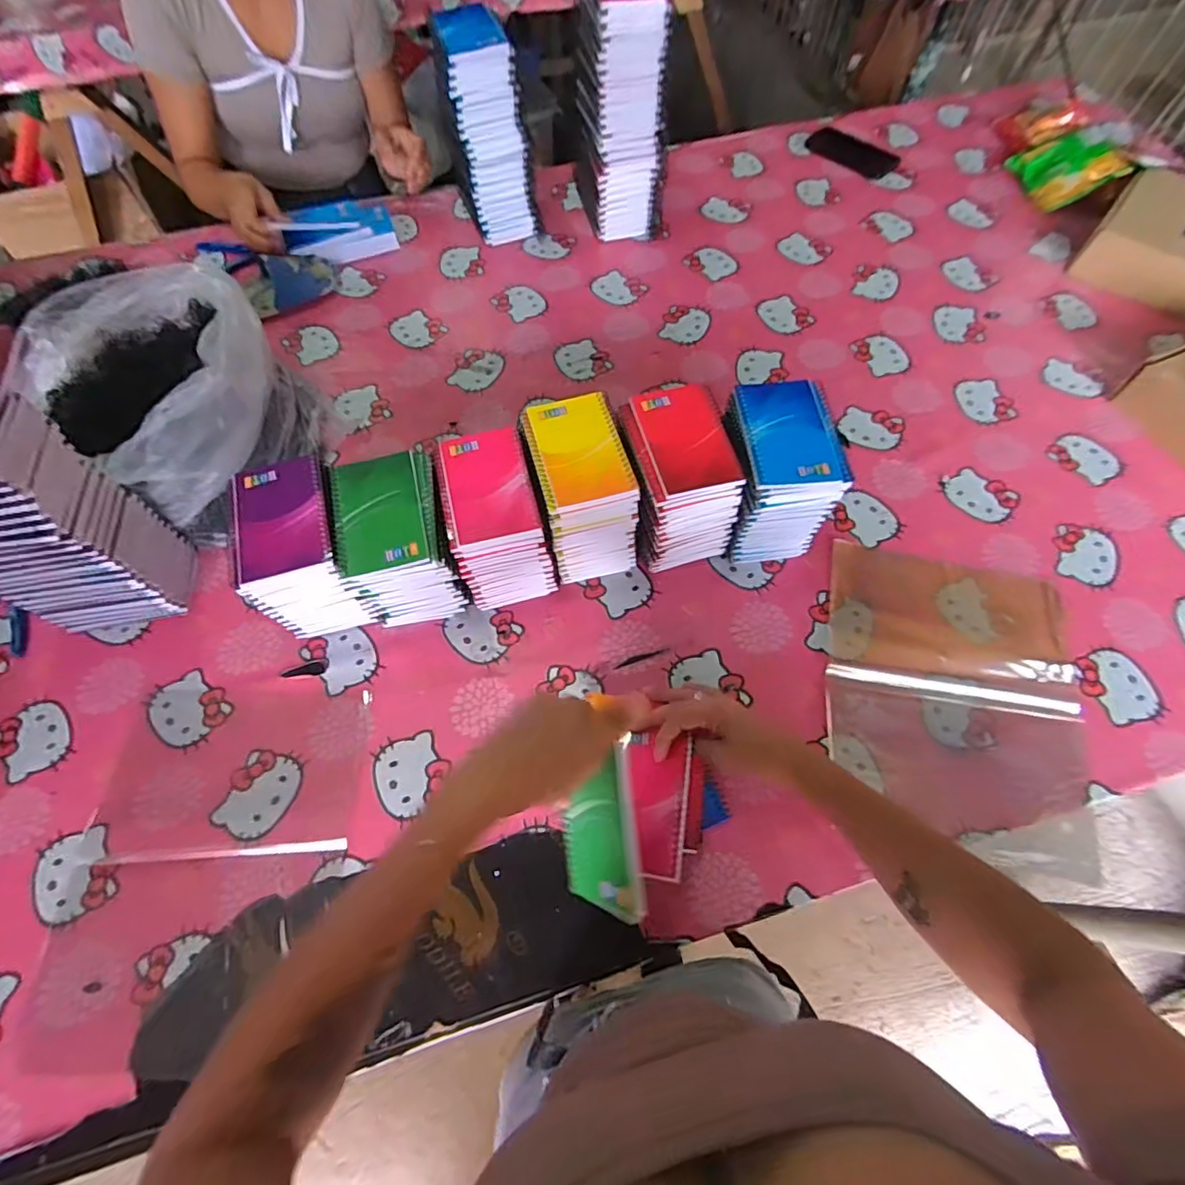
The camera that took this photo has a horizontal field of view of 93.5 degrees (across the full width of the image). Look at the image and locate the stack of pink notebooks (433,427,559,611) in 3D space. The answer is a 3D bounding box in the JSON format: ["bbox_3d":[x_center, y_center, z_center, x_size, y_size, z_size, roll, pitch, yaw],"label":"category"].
[{"bbox_3d":[-0.104,-0.075,0.608,0.088,0.136,0.133,-14,64,-6],"label":"stack of pink notebooks"}]

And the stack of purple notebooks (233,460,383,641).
[{"bbox_3d":[-0.295,-0.039,0.588,0.095,0.148,0.129,-13,64,-5],"label":"stack of purple notebooks"}]

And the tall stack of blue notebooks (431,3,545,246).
[{"bbox_3d":[-0.158,-0.688,0.847,0.114,0.250,0.115,-14,64,-6],"label":"tall stack of blue notebooks"}]

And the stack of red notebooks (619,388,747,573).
[{"bbox_3d":[0.088,-0.118,0.619,0.102,0.152,0.133,-15,64,-6],"label":"stack of red notebooks"}]

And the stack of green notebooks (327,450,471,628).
[{"bbox_3d":[-0.199,-0.049,0.594,0.104,0.143,0.131,-11,64,-5],"label":"stack of green notebooks"}]

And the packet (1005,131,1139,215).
[{"bbox_3d":[0.781,-0.705,0.919,0.123,0.043,0.163,-20,47,29],"label":"packet"}]

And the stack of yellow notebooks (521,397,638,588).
[{"bbox_3d":[-0.012,-0.109,0.614,0.089,0.150,0.129,-14,64,-6],"label":"stack of yellow notebooks"}]

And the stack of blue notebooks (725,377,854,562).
[{"bbox_3d":[0.191,-0.127,0.618,0.104,0.156,0.136,-6,64,-2],"label":"stack of blue notebooks"}]

